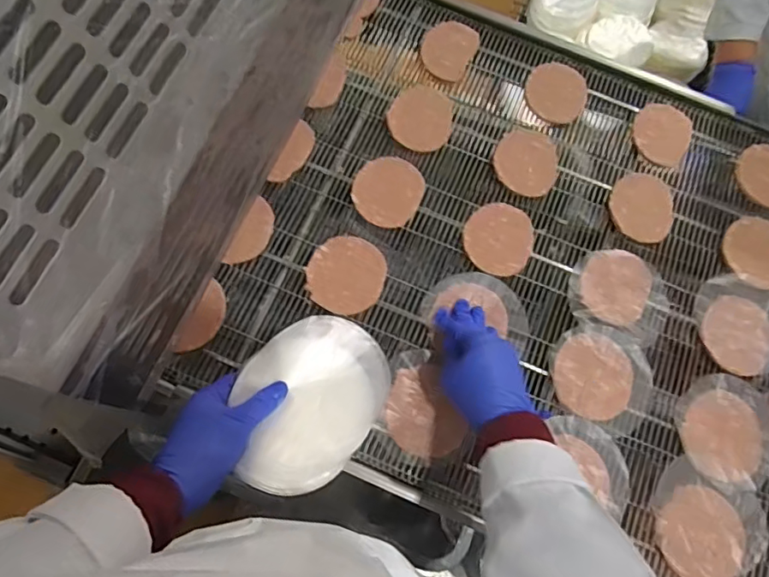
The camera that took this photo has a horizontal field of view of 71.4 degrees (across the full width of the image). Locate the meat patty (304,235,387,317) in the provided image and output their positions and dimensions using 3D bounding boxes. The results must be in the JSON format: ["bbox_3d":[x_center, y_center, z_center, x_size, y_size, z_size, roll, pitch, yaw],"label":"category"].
[{"bbox_3d":[-0.044,-0.015,0.621,0.087,0.016,0.089,24,76,6],"label":"meat patty"}]

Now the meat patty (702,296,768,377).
[{"bbox_3d":[0.408,0.054,0.618,0.080,0.008,0.083,0,75,0],"label":"meat patty"}]

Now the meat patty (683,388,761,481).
[{"bbox_3d":[0.370,0.159,0.580,0.085,0.009,0.092,0,75,0],"label":"meat patty"}]

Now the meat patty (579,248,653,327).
[{"bbox_3d":[0.275,-0.003,0.634,0.079,0.008,0.092,29,77,7],"label":"meat patty"}]

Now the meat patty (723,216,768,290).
[{"bbox_3d":[0.460,-0.046,0.660,0.075,0.010,0.092,17,76,4],"label":"meat patty"}]

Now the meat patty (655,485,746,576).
[{"bbox_3d":[0.326,0.254,0.547,0.082,0.012,0.090,0,75,0],"label":"meat patty"}]

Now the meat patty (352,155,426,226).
[{"bbox_3d":[0.004,-0.119,0.657,0.081,0.012,0.086,24,76,6],"label":"meat patty"}]

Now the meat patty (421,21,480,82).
[{"bbox_3d":[0.086,-0.323,0.723,0.068,0.006,0.090,27,77,7],"label":"meat patty"}]

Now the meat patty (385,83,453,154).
[{"bbox_3d":[0.049,-0.220,0.689,0.080,0.011,0.093,25,76,6],"label":"meat patty"}]

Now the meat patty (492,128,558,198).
[{"bbox_3d":[0.180,-0.161,0.677,0.079,0.009,0.093,17,76,4],"label":"meat patty"}]

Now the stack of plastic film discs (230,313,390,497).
[{"bbox_3d":[-0.070,0.101,0.491,0.121,0.016,0.164,34,64,6],"label":"stack of plastic film discs"}]

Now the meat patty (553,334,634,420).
[{"bbox_3d":[0.233,0.098,0.598,0.084,0.009,0.093,24,76,6],"label":"meat patty"}]

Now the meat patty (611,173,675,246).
[{"bbox_3d":[0.322,-0.101,0.668,0.080,0.005,0.086,25,77,6],"label":"meat patty"}]

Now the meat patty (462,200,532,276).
[{"bbox_3d":[0.138,-0.061,0.643,0.081,0.010,0.091,23,76,6],"label":"meat patty"}]

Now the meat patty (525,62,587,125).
[{"bbox_3d":[0.229,-0.262,0.711,0.079,0.005,0.094,21,76,5],"label":"meat patty"}]

